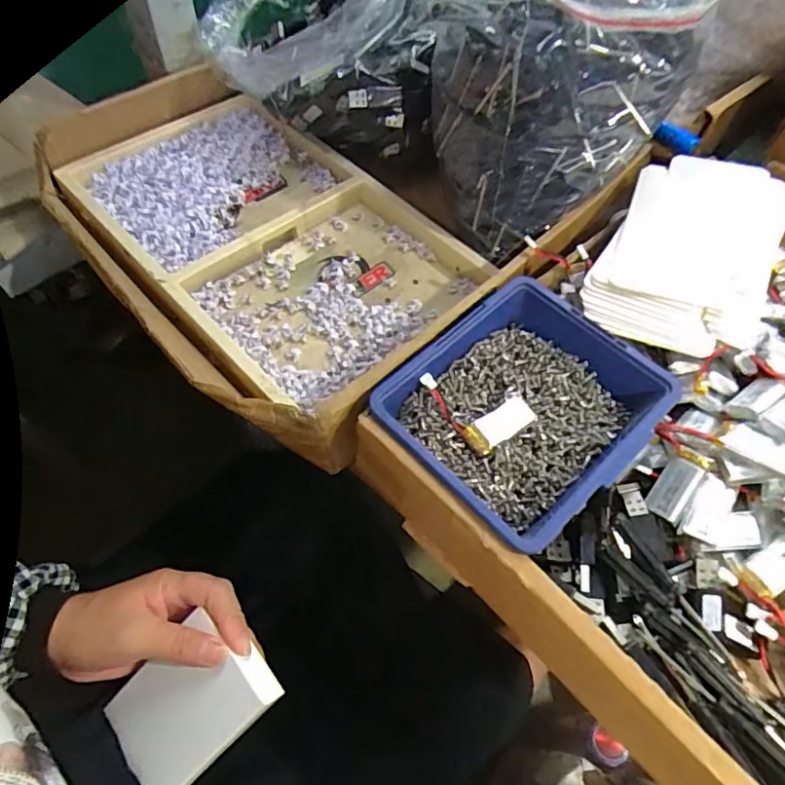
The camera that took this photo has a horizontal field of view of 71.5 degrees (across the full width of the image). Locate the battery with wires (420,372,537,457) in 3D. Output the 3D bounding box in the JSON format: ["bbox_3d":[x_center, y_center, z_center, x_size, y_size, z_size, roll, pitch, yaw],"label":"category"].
[{"bbox_3d":[0.052,0.004,0.325,0.044,0.015,0.057,-32,64,-20],"label":"battery with wires"}]

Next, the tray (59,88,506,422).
[{"bbox_3d":[-0.097,-0.127,0.422,0.331,0.042,0.203,41,65,21],"label":"tray"}]

